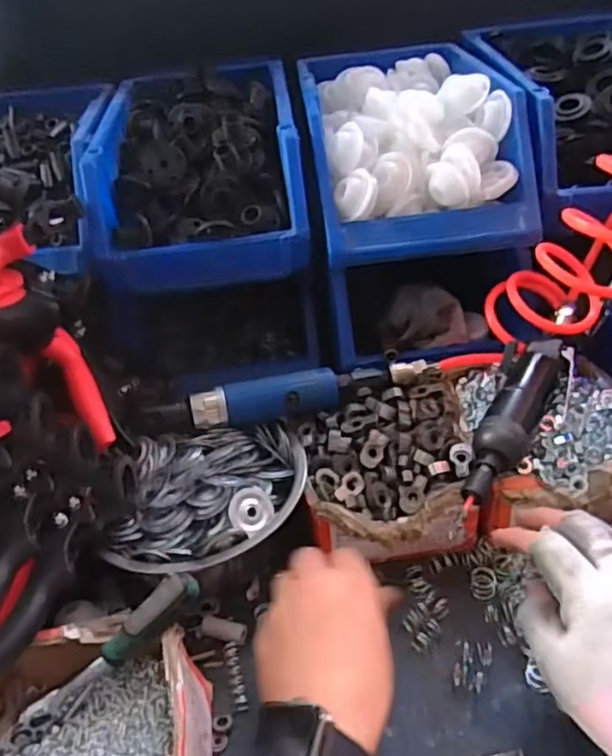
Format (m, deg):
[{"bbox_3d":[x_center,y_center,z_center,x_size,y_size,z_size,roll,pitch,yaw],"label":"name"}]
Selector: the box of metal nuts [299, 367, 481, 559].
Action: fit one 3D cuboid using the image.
[{"bbox_3d":[0.069,0.076,0.532,0.136,0.075,0.162,-6,37,1],"label":"box of metal nuts"}]

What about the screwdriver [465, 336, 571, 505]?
[{"bbox_3d":[0.167,0.029,0.500,0.047,0.038,0.175,14,41,25],"label":"screwdriver"}]

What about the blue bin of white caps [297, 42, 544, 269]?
[{"bbox_3d":[0.103,-0.256,0.671,0.194,0.123,0.328,-6,37,0],"label":"blue bin of white caps"}]

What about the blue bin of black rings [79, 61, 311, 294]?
[{"bbox_3d":[-0.110,-0.234,0.677,0.198,0.127,0.328,-7,37,-2],"label":"blue bin of black rings"}]

